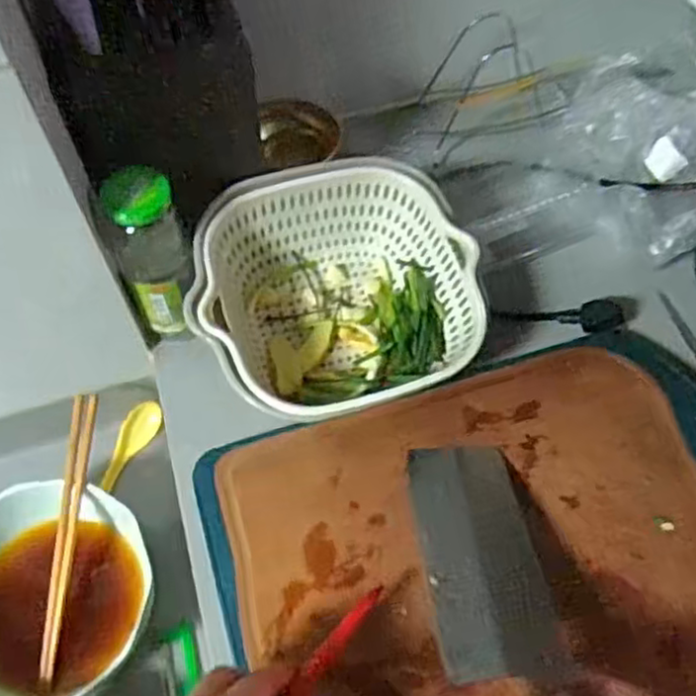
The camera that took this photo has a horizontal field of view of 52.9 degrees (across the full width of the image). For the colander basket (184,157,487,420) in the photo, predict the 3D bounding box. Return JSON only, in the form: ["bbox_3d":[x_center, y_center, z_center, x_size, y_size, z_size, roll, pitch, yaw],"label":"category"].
[{"bbox_3d":[-0.013,-0.053,0.564,0.214,0.086,0.166,-16,61,-9],"label":"colander basket"}]

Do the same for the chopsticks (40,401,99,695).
[{"bbox_3d":[-0.230,0.153,0.572,0.017,0.014,0.228,4,79,2],"label":"chopsticks"}]

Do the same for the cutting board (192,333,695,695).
[{"bbox_3d":[0.126,0.150,0.498,0.409,0.024,0.293,-16,61,-9],"label":"cutting board"}]

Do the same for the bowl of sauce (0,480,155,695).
[{"bbox_3d":[-0.245,0.207,0.579,0.168,0.091,0.164,0,59,0],"label":"bowl of sauce"}]

